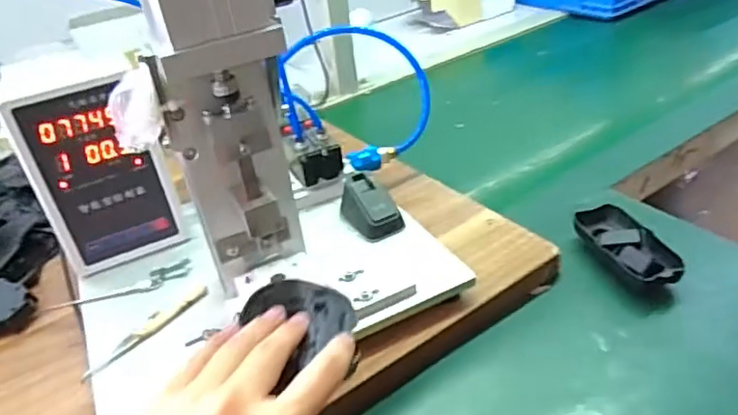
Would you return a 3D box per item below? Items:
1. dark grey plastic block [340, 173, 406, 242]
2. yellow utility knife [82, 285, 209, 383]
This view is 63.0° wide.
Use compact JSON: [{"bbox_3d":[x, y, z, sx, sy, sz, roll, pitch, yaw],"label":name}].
[{"bbox_3d":[-0.002,-0.001,0.574,0.043,0.036,0.064,-24,37,-22],"label":"dark grey plastic block"},{"bbox_3d":[-0.181,0.098,0.491,0.016,0.011,0.117,21,43,35],"label":"yellow utility knife"}]

